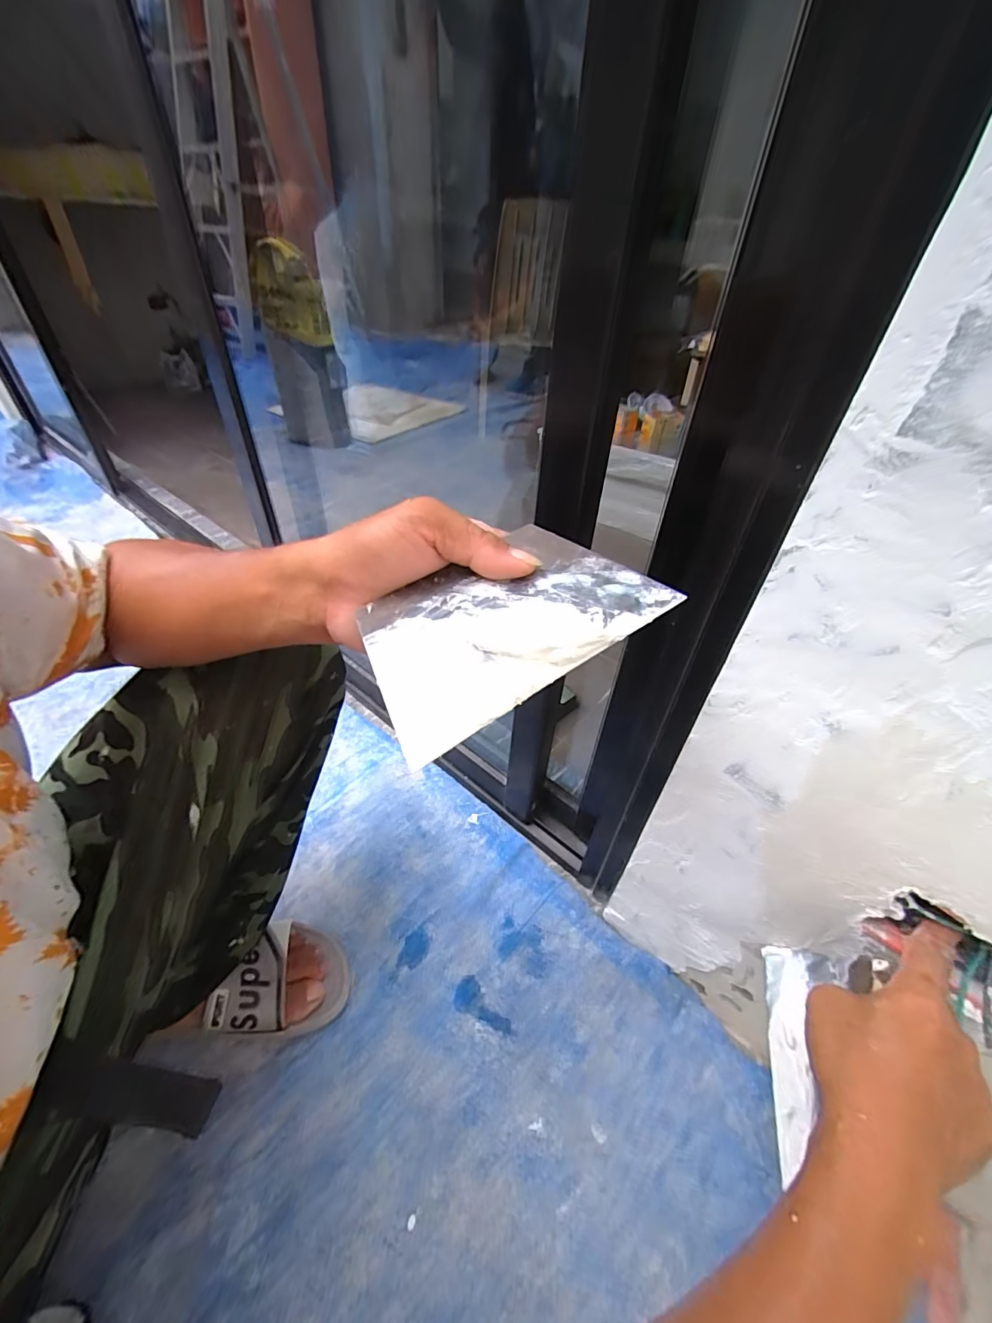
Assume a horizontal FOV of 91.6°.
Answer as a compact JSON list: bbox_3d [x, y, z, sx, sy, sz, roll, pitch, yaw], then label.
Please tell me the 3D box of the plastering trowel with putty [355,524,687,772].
[{"bbox_3d":[0.001,-0.024,0.233,0.142,0.009,0.096,-32,54,-19],"label":"plastering trowel with putty"}]

